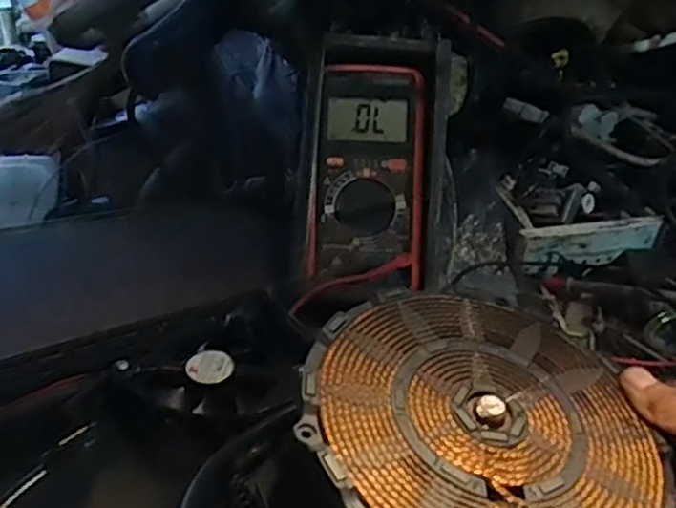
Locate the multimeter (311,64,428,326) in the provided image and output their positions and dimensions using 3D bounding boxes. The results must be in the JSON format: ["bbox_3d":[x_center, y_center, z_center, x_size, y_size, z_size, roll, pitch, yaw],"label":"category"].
[{"bbox_3d":[0.023,-0.053,0.524,0.082,0.188,0.031,4,-12,7],"label":"multimeter"}]

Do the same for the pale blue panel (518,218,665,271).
[{"bbox_3d":[0.212,-0.009,0.586,0.120,0.032,0.018,-6,32,-8],"label":"pale blue panel"}]

